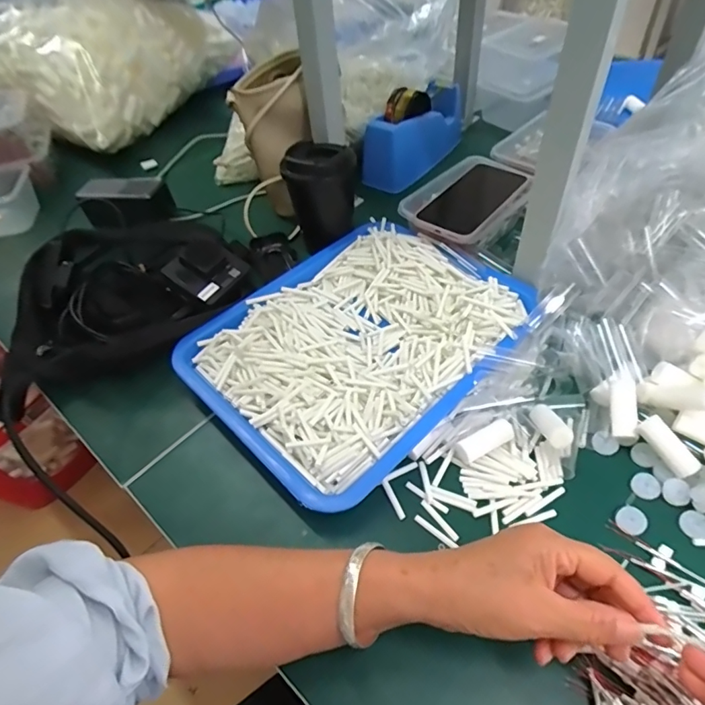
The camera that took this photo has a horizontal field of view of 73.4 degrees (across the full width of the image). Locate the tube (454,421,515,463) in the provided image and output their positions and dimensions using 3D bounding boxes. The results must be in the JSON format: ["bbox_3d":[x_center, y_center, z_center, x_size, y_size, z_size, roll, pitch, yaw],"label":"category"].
[{"bbox_3d":[0.114,0.077,0.405,0.052,0.016,0.017,-25,51,-14],"label":"tube"}]

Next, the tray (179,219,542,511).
[{"bbox_3d":[0.008,-0.016,0.498,0.319,0.037,0.253,-39,56,-24],"label":"tray"}]

